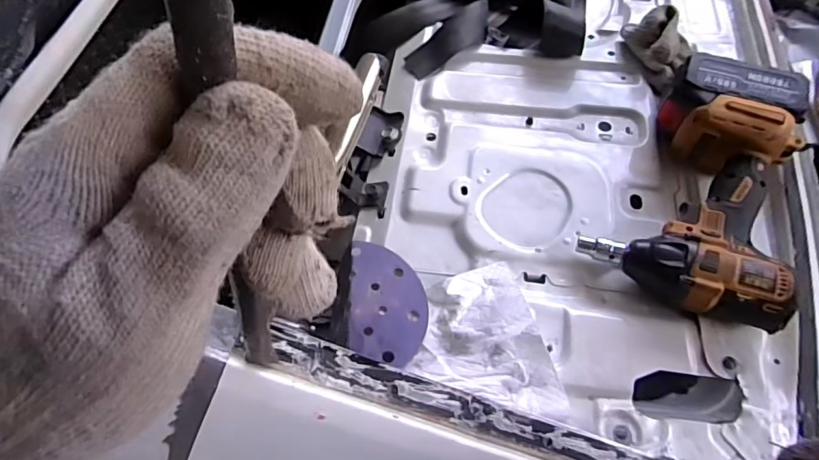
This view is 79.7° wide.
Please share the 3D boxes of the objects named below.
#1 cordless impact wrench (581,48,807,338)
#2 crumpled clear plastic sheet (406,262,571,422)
[{"bbox_3d":[0.263,-0.045,0.449,0.157,0.076,0.250,19,63,12],"label":"cordless impact wrench"},{"bbox_3d":[0.073,0.082,0.412,0.119,0.019,0.119,11,62,9],"label":"crumpled clear plastic sheet"}]

